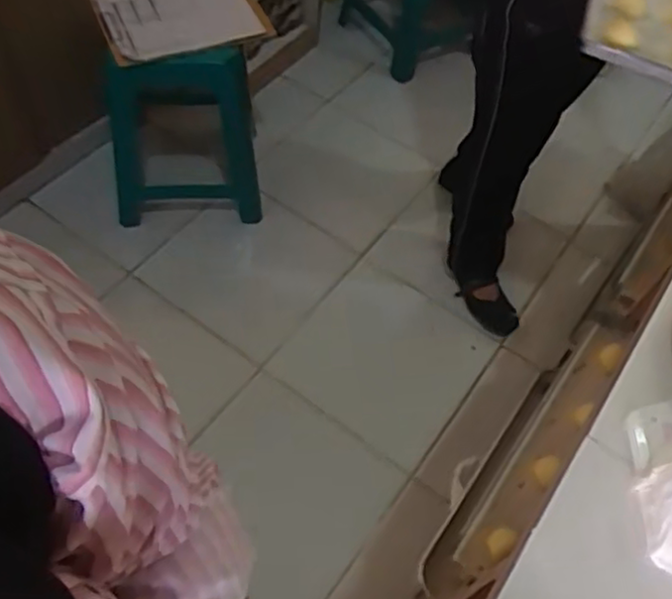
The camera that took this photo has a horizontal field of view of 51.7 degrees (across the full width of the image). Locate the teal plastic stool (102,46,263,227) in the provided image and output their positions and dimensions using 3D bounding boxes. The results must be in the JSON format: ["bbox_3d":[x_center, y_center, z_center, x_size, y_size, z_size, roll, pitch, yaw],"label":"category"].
[{"bbox_3d":[-0.364,-0.455,1.643,0.354,0.422,0.323,0,57,-6],"label":"teal plastic stool"}]

